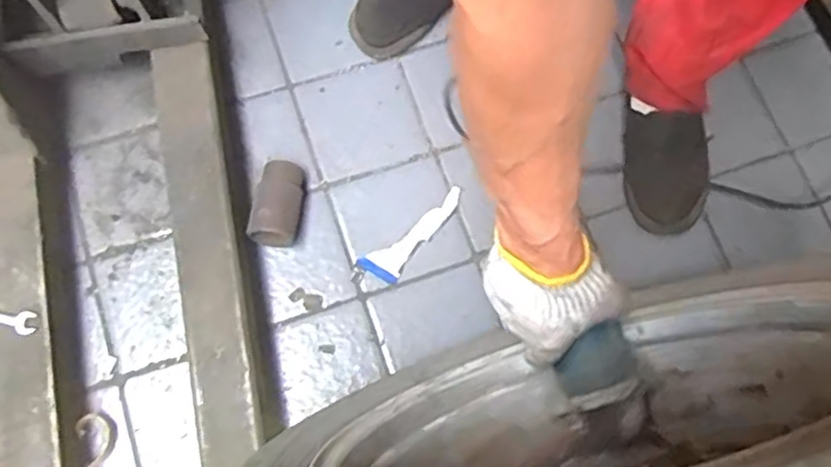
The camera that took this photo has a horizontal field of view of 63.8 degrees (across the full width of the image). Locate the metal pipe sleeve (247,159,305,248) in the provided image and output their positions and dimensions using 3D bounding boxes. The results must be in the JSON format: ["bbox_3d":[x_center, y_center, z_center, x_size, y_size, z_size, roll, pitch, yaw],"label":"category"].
[{"bbox_3d":[-0.170,-0.036,0.828,0.057,0.056,0.105,9,74,1],"label":"metal pipe sleeve"}]

